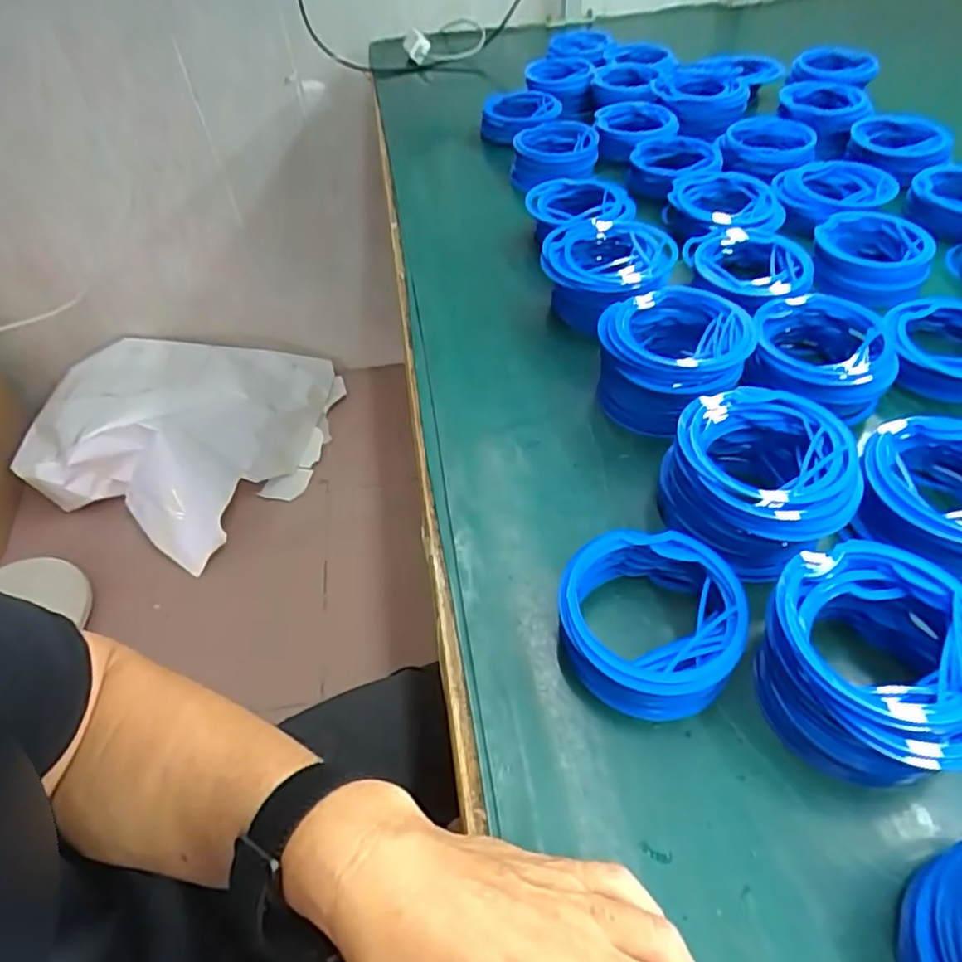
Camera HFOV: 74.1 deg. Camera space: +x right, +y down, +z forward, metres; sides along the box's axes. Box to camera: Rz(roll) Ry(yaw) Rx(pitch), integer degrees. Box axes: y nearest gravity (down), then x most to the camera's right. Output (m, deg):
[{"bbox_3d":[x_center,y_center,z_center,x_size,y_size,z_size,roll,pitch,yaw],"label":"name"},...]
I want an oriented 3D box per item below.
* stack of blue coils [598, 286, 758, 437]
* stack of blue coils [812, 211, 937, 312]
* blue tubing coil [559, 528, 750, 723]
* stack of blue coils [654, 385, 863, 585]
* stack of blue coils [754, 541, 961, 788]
[{"bbox_3d":[0.141,-0.090,0.479,0.107,0.064,0.098,13,51,15],"label":"stack of blue coils"},{"bbox_3d":[0.366,-0.211,0.607,0.093,0.054,0.078,12,51,14],"label":"stack of blue coils"},{"bbox_3d":[0.093,0.078,0.356,0.096,0.036,0.094,-2,49,2],"label":"blue tubing coil"},{"bbox_3d":[0.172,0.000,0.400,0.110,0.061,0.107,33,58,28],"label":"stack of blue coils"},{"bbox_3d":[0.200,0.093,0.324,0.099,0.055,0.111,6,50,9],"label":"stack of blue coils"}]

